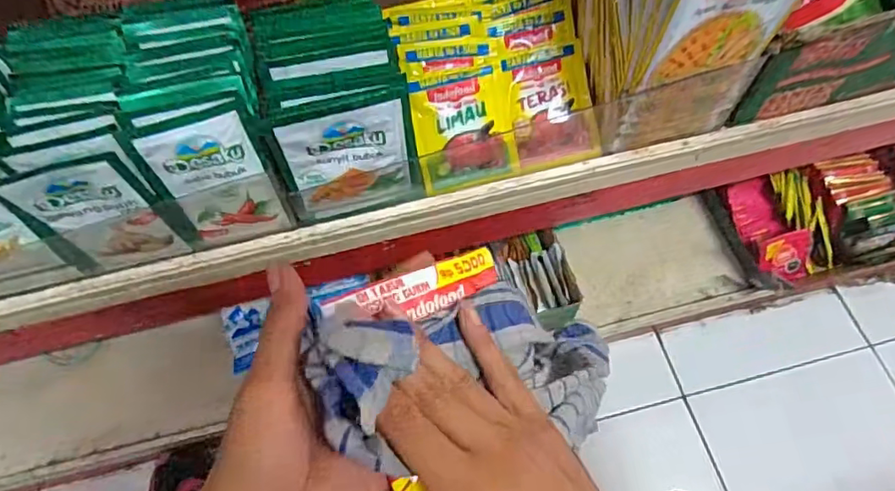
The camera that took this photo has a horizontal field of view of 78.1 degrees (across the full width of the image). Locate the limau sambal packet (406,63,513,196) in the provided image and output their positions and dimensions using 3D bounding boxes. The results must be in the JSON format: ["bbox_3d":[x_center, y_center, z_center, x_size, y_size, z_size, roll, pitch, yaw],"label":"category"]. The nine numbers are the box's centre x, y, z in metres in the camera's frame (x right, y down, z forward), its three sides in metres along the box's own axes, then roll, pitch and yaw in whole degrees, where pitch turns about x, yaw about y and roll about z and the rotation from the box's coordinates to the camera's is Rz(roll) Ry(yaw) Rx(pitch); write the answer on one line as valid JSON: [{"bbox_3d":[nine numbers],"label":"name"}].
[{"bbox_3d":[0.009,-0.076,0.368,0.060,0.007,0.074,-14,107,-3],"label":"limau sambal packet"}]

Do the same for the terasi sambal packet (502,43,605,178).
[{"bbox_3d":[0.071,-0.096,0.380,0.060,0.015,0.080,-15,94,-3],"label":"terasi sambal packet"}]

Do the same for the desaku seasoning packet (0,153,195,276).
[{"bbox_3d":[-0.199,-0.013,0.317,0.065,0.096,0.011,-12,63,-5],"label":"desaku seasoning packet"}]

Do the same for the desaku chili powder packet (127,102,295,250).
[{"bbox_3d":[-0.135,-0.035,0.327,0.066,0.093,0.015,-14,54,-6],"label":"desaku chili powder packet"}]

